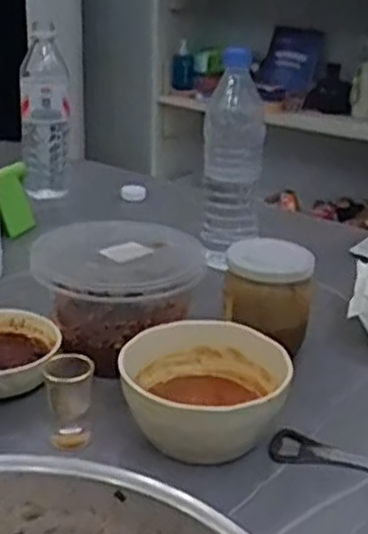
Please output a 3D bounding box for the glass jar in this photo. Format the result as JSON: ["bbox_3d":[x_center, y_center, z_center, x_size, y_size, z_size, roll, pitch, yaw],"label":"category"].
[{"bbox_3d":[0.072,0.020,0.633,0.070,0.072,0.070,4,24,3],"label":"glass jar"}]

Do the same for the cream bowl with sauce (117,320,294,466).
[{"bbox_3d":[0.017,0.089,0.531,0.112,0.061,0.112,2,23,-1],"label":"cream bowl with sauce"}]

